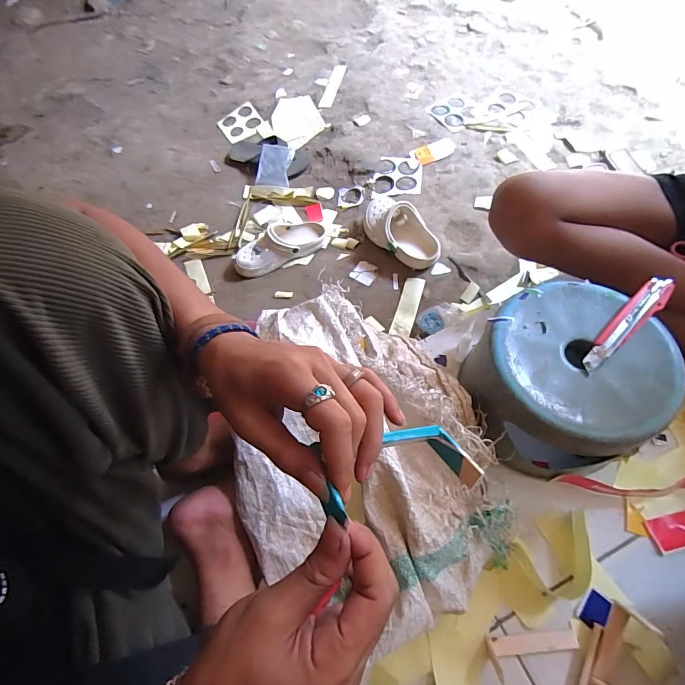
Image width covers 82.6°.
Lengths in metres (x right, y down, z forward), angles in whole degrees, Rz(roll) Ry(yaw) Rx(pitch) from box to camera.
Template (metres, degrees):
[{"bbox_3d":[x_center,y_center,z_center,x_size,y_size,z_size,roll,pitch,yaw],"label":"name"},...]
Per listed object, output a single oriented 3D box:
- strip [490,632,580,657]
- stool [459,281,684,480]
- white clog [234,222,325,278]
[{"bbox_3d":[0.235,0.370,0.479,0.101,0.007,0.020,-6,63,1],"label":"strip"},{"bbox_3d":[0.303,0.059,0.557,0.223,0.164,0.223,-2,63,3],"label":"stool"},{"bbox_3d":[-0.161,-0.250,1.001,0.245,0.073,0.099,-24,64,-8],"label":"white clog"}]

